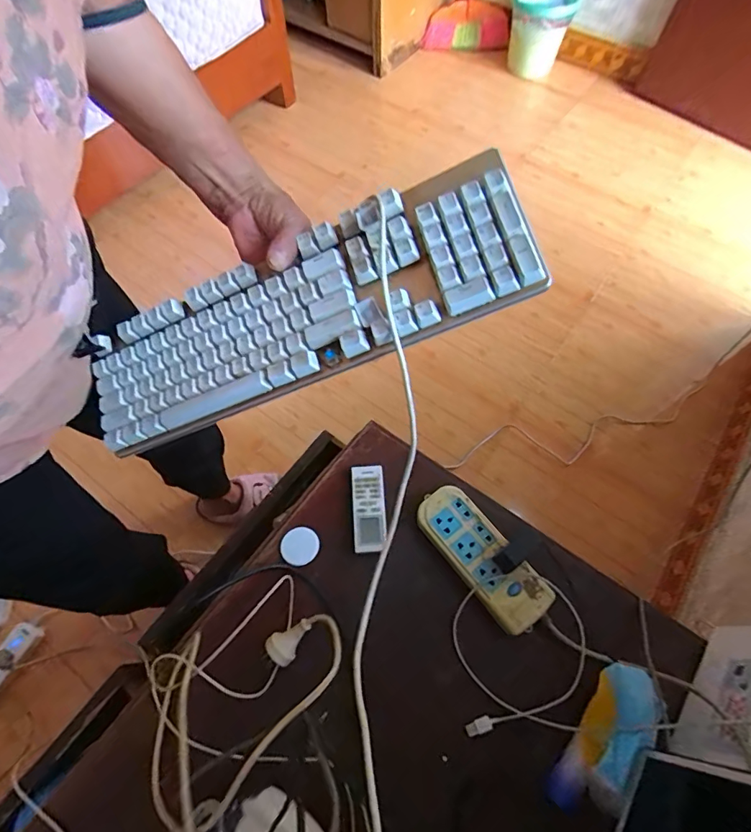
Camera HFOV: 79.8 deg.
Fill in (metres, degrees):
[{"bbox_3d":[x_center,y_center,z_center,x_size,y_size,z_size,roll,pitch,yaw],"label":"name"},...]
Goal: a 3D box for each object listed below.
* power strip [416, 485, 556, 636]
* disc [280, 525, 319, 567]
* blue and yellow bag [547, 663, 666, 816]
[{"bbox_3d":[0.138,0.182,0.595,0.078,0.032,0.197,-34,69,-14],"label":"power strip"},{"bbox_3d":[-0.106,0.182,0.628,0.051,0.017,0.049,0,65,1],"label":"disc"},{"bbox_3d":[0.248,0.350,0.476,0.061,0.043,0.162,32,87,15],"label":"blue and yellow bag"}]

